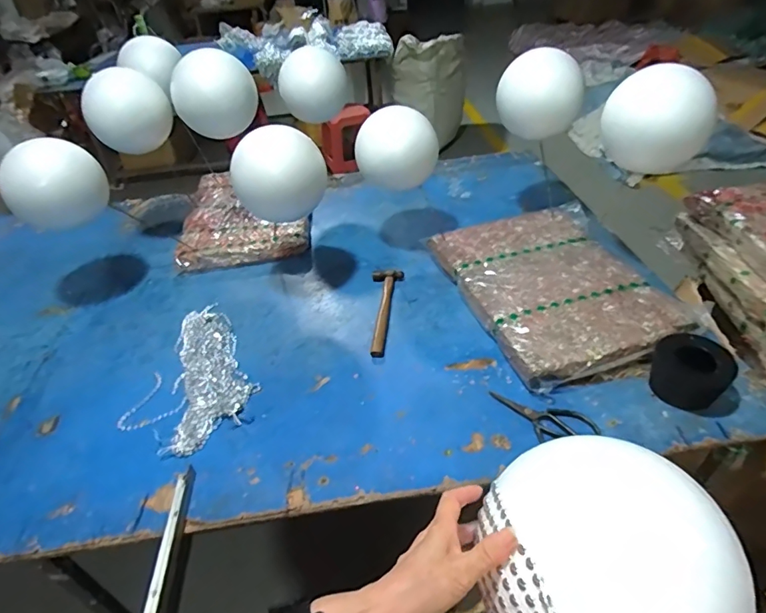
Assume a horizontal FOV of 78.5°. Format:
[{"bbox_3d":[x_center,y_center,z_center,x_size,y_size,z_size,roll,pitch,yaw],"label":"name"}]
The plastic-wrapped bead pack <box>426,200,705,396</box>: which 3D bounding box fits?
[{"bbox_3d":[0.366,-0.052,1.029,0.393,0.062,0.527,-11,39,-8],"label":"plastic-wrapped bead pack"}]

